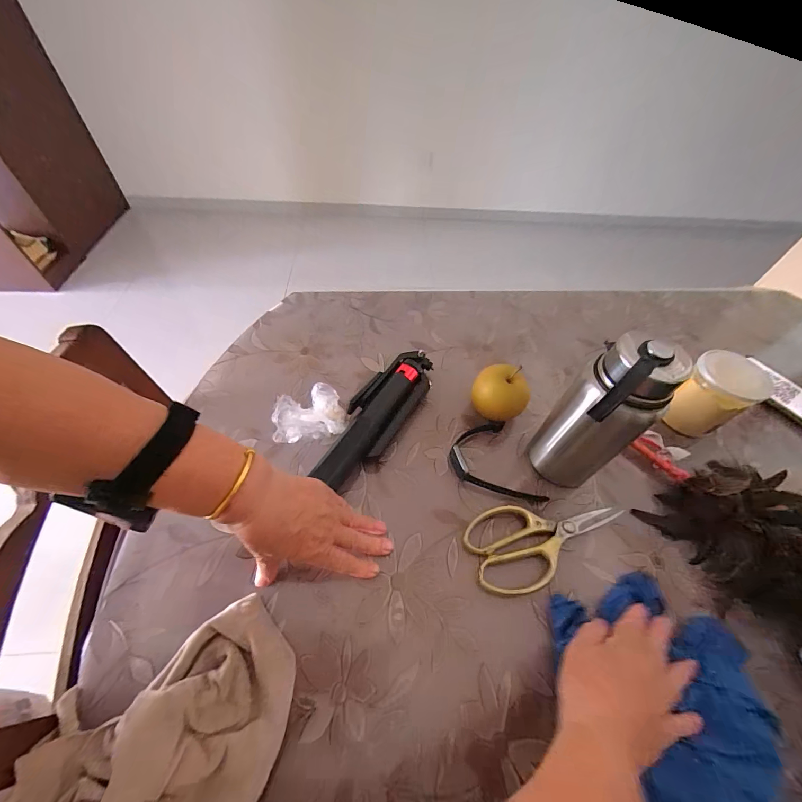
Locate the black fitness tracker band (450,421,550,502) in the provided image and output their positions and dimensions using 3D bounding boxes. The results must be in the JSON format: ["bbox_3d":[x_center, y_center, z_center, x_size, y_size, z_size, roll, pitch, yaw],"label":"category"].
[{"bbox_3d":[0.121,0.088,0.458,0.092,0.024,0.118,-13,56,-13],"label":"black fitness tracker band"}]

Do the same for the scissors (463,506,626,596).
[{"bbox_3d":[0.176,0.164,0.412,0.198,0.020,0.091,-9,55,-10],"label":"scissors"}]

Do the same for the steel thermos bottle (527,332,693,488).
[{"bbox_3d":[0.220,0.032,0.386,0.082,0.220,0.074,16,55,8],"label":"steel thermos bottle"}]

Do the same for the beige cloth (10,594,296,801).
[{"bbox_3d":[-0.188,0.286,0.281,0.201,0.053,0.152,-24,59,-19],"label":"beige cloth"}]

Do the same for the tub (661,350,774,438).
[{"bbox_3d":[0.428,-0.001,0.487,0.078,0.116,0.079,2,54,-2],"label":"tub"}]

